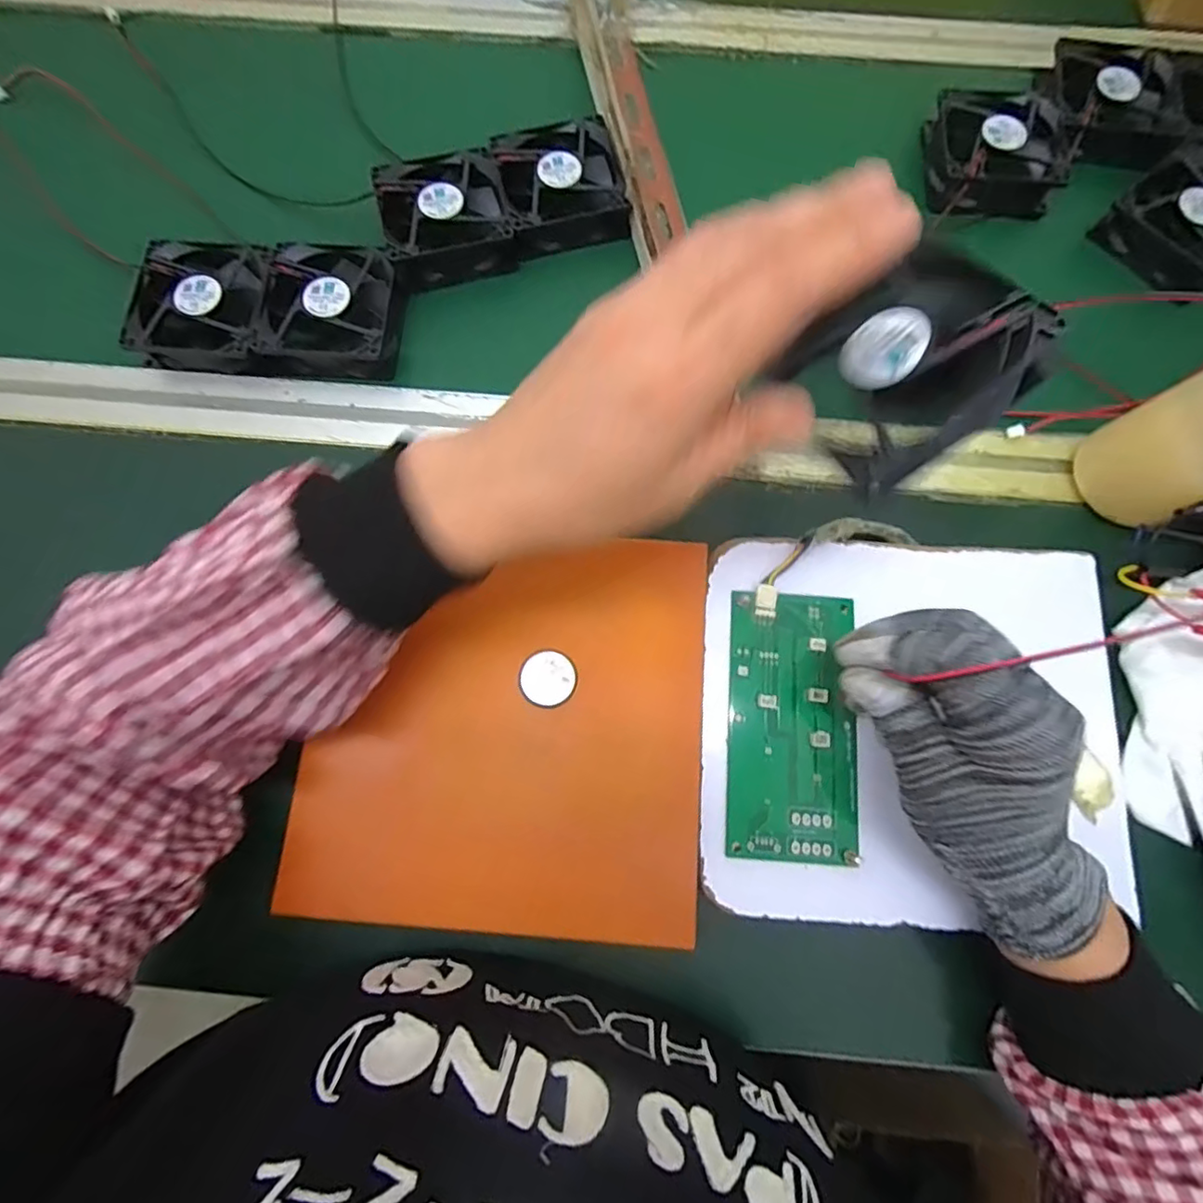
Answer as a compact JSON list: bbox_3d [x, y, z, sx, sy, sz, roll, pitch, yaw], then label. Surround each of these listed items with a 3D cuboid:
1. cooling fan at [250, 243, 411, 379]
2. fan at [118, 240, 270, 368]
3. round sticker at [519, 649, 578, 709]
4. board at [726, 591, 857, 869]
[{"bbox_3d":[-0.168,-0.182,0.365,0.080,0.021,0.081,9,75,3],"label":"cooling fan"},{"bbox_3d":[-0.246,-0.186,0.366,0.077,0.024,0.087,5,75,2],"label":"fan"},{"bbox_3d":[-0.027,0.039,0.301,0.028,0.004,0.028,0,75,1],"label":"round sticker"},{"bbox_3d":[0.098,0.062,0.301,0.066,0.009,0.133,2,78,0],"label":"board"}]

